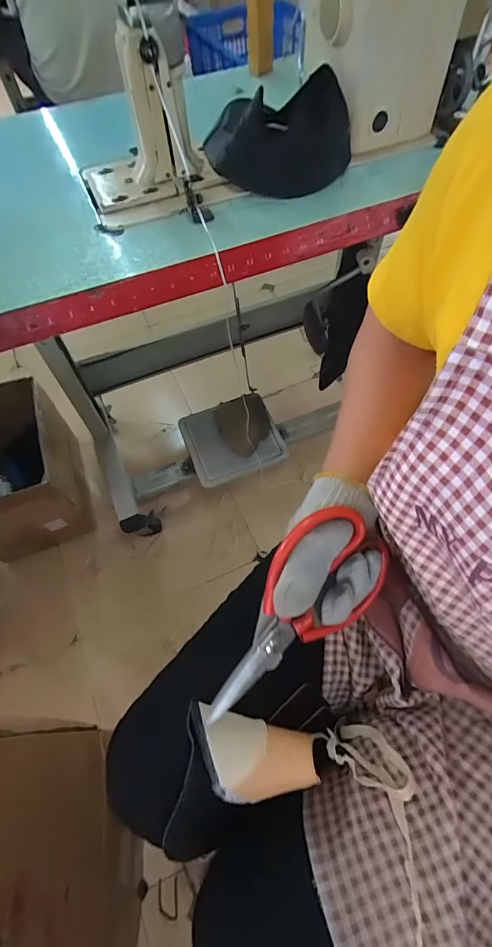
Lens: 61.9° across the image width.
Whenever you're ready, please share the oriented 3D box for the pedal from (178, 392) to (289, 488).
[{"bbox_3d":[-0.036,-0.100,1.144,0.258,0.048,0.227,-18,72,-13],"label":"pedal"}]

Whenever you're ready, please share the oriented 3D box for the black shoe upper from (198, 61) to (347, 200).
[{"bbox_3d":[0.040,-0.463,0.551,0.186,0.092,0.189,-8,60,-2],"label":"black shoe upper"}]

